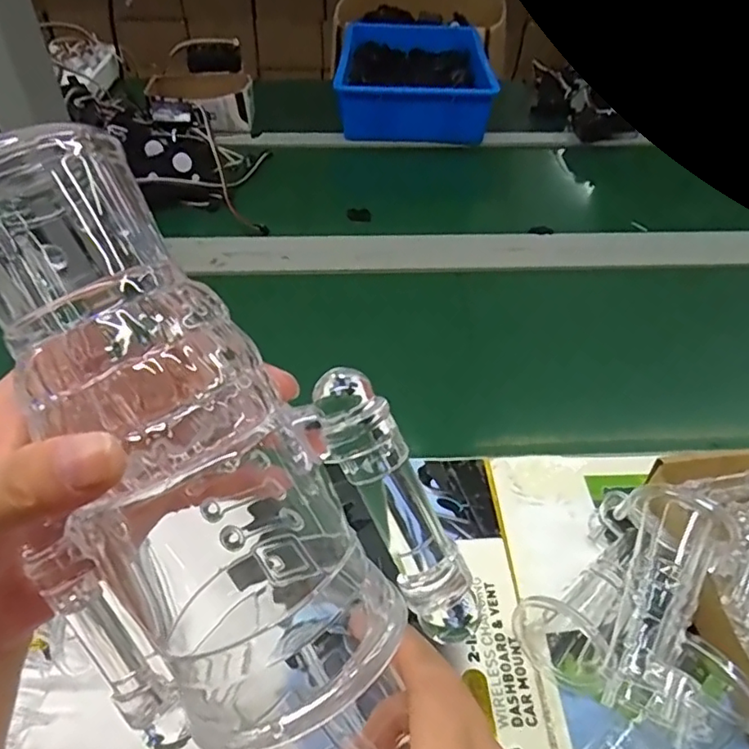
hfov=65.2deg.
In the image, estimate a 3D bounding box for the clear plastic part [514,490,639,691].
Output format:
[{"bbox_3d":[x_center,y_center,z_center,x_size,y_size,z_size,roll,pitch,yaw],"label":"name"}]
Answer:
[{"bbox_3d":[0.158,0.149,0.410,0.063,0.062,0.133,35,54,28],"label":"clear plastic part"}]

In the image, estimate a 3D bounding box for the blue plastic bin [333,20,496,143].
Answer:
[{"bbox_3d":[0.073,-0.567,1.118,0.265,0.103,0.389,2,44,0],"label":"blue plastic bin"}]

